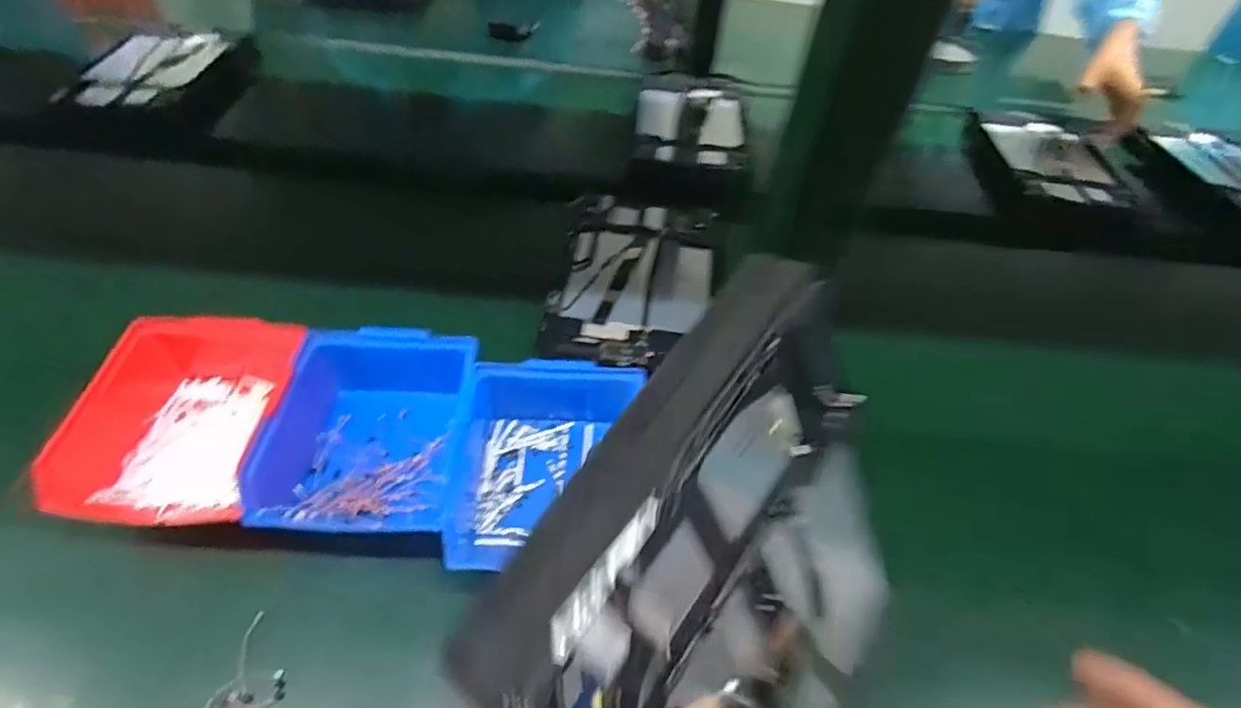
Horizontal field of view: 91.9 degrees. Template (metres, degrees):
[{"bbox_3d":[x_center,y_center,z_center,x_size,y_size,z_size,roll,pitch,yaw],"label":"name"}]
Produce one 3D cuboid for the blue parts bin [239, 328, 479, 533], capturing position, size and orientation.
[{"bbox_3d":[-0.167,0.044,0.424,0.120,0.070,0.169,5,47,-2],"label":"blue parts bin"}]

